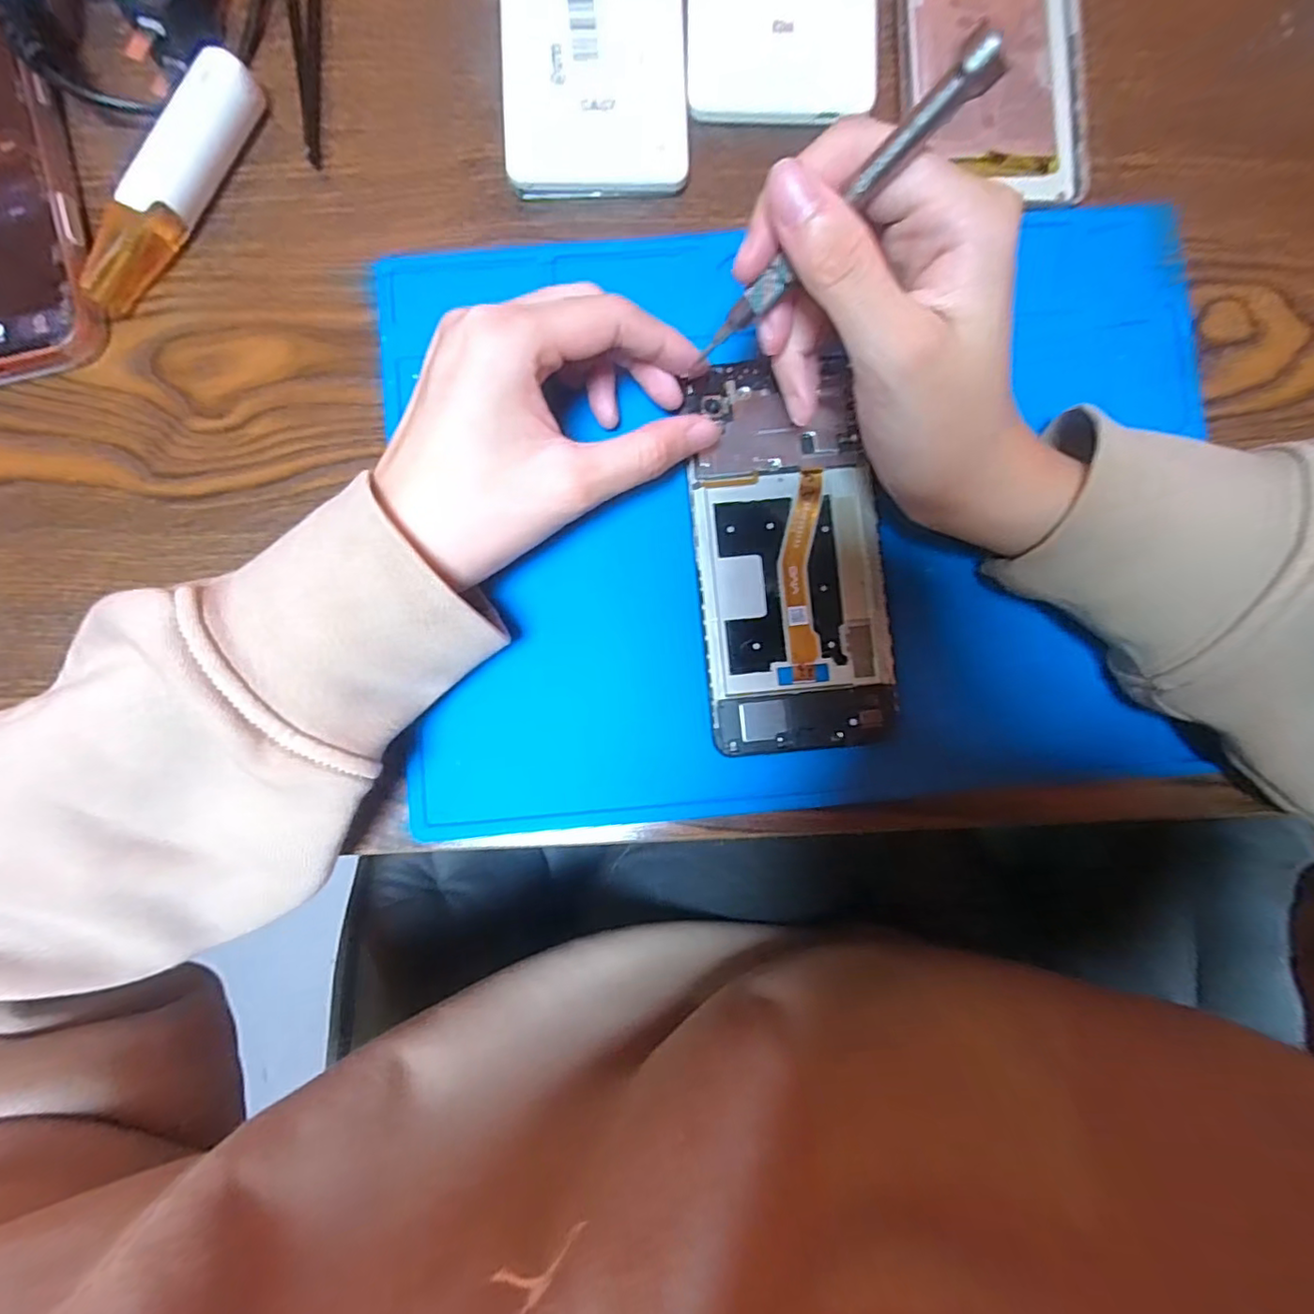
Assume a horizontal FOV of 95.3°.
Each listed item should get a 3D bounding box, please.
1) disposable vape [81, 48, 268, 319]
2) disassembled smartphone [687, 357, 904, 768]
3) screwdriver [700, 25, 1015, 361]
[{"bbox_3d":[-0.186,-0.180,0.230,0.017,0.020,0.105,26,87,0],"label":"disposable vape"},{"bbox_3d":[0.051,-0.039,0.229,0.069,0.006,0.145,-5,87,-1],"label":"disassembled smartphone"},{"bbox_3d":[0.047,-0.120,0.167,0.009,0.094,0.008,-26,87,-47],"label":"screwdriver"}]

